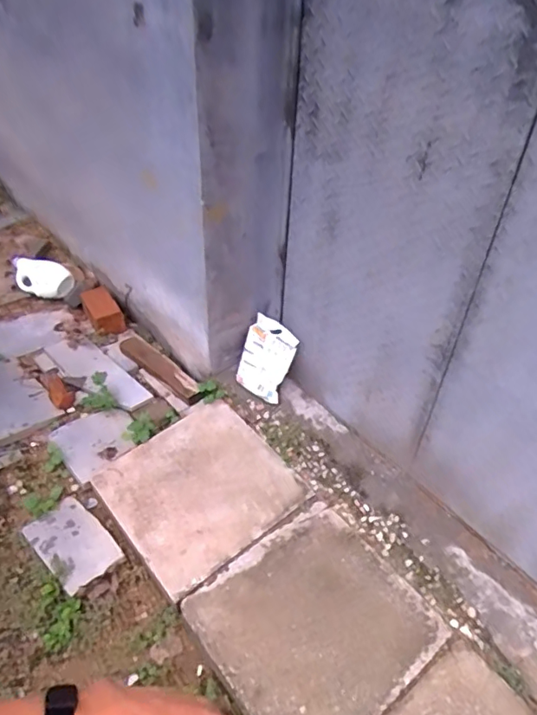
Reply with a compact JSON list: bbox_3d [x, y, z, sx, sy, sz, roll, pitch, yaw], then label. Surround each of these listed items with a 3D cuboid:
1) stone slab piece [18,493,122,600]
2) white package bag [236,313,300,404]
[{"bbox_3d":[-0.565,0.539,1.540,0.249,0.027,0.178,41,49,21],"label":"stone slab piece"},{"bbox_3d":[-0.011,0.007,1.782,0.189,0.253,0.040,34,22,27],"label":"white package bag"}]

